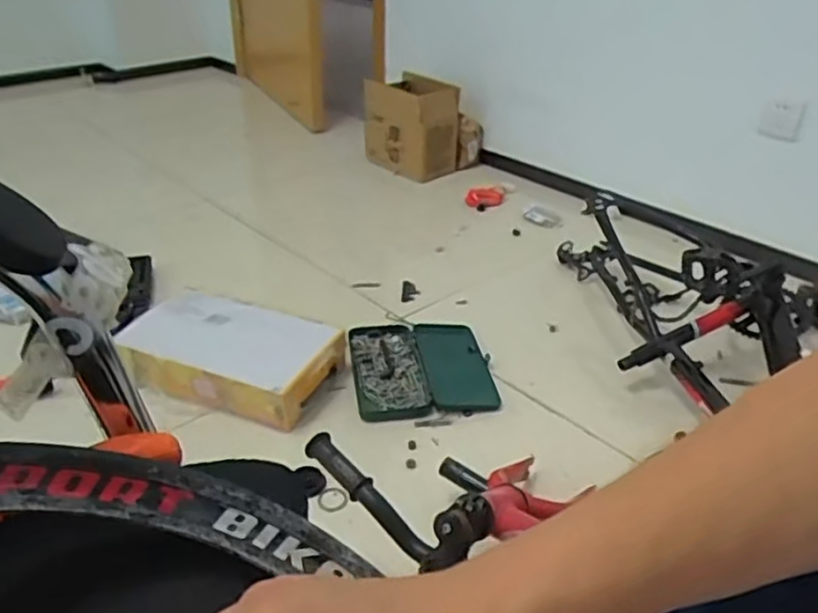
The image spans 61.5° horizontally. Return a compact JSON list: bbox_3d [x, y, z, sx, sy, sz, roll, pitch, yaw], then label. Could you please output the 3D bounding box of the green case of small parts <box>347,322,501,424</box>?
[{"bbox_3d":[0.022,0.105,1.252,0.245,0.022,0.263,-3,32,-7],"label":"green case of small parts"}]

